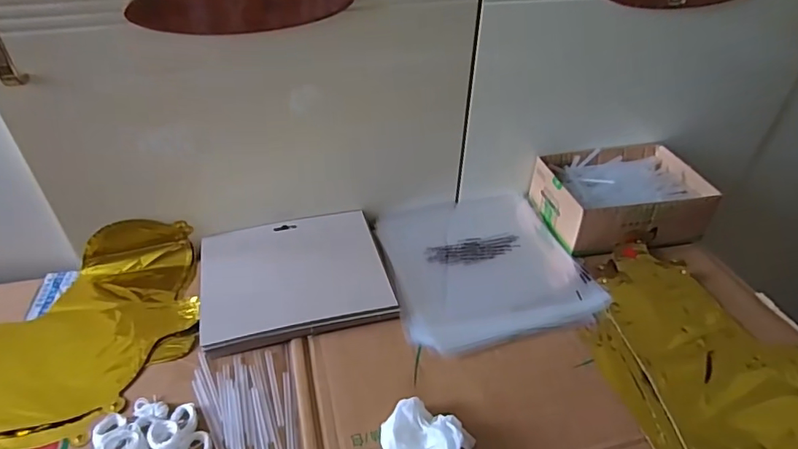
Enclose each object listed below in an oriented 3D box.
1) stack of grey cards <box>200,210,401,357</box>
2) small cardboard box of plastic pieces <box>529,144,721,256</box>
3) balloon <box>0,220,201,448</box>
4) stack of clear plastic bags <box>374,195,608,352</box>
[{"bbox_3d":[-0.113,0.053,0.555,0.193,0.025,0.162,-9,40,-13],"label":"stack of grey cards"},{"bbox_3d":[0.277,-0.034,0.638,0.190,0.069,0.133,-7,40,-11],"label":"small cardboard box of plastic pieces"},{"bbox_3d":[-0.401,0.109,0.475,0.400,0.048,0.223,-7,40,-12],"label":"balloon"},{"bbox_3d":[0.093,0.040,0.588,0.219,0.014,0.219,-10,41,-15],"label":"stack of clear plastic bags"}]

